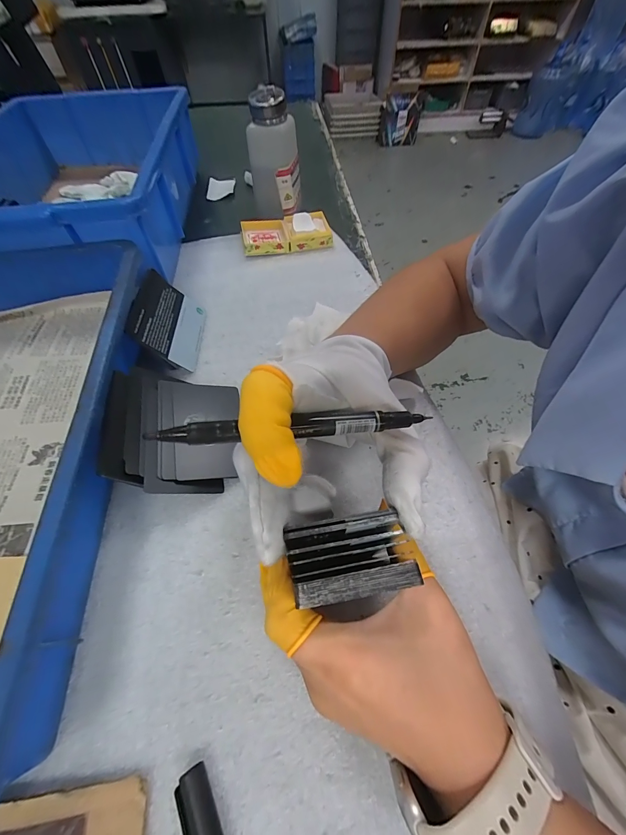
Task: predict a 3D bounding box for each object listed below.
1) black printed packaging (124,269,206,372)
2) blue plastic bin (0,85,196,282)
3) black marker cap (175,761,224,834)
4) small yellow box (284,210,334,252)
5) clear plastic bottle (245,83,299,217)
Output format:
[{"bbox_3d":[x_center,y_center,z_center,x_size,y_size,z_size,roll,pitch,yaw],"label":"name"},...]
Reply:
[{"bbox_3d":[-0.131,-0.091,0.302,0.004,0.065,0.085,-26,48,32],"label":"black printed packaging"},{"bbox_3d":[-0.281,-0.290,0.405,0.232,0.099,0.364,-4,58,-3],"label":"blue plastic bin"},{"bbox_3d":[-0.051,0.189,0.149,0.016,0.011,0.044,-27,62,-17],"label":"black marker cap"},{"bbox_3d":[-0.005,-0.236,0.415,0.055,0.024,0.053,-9,58,-6],"label":"small yellow box"},{"bbox_3d":[-0.046,-0.314,0.405,0.064,0.124,0.054,-2,57,-2],"label":"clear plastic bottle"}]

